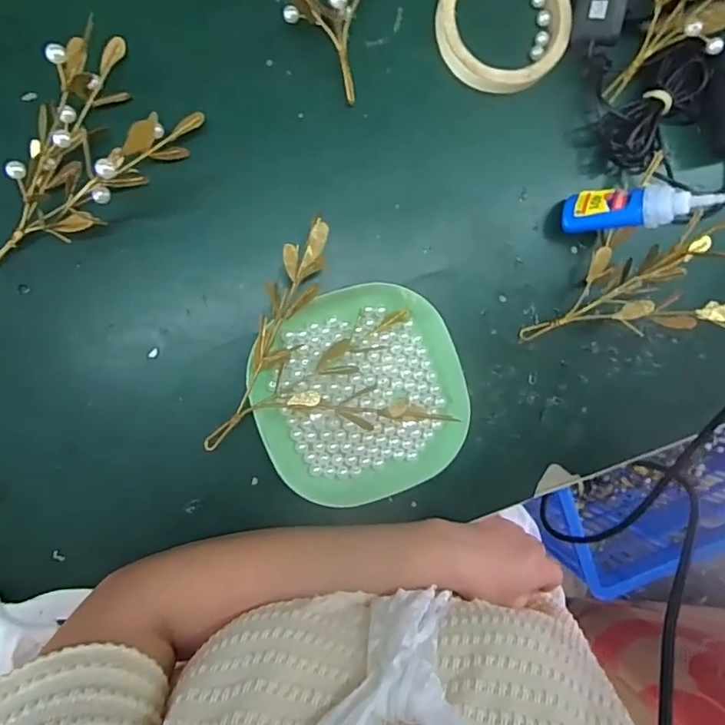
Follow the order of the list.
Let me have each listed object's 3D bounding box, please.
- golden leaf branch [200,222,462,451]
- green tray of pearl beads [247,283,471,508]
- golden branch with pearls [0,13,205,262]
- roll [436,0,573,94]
[{"bbox_3d":[-0.024,-0.013,0.356,0.169,0.101,0.133,-7,93,-7],"label":"golden leaf branch"},{"bbox_3d":[-0.002,0.024,0.395,0.140,0.028,0.144,-20,95,-7],"label":"green tray of pearl beads"},{"bbox_3d":[-0.178,-0.122,0.351,0.080,0.076,0.163,37,87,-8],"label":"golden branch with pearls"},{"bbox_3d":[0.104,-0.249,0.407,0.097,0.016,0.094,0,92,-8],"label":"roll"}]

